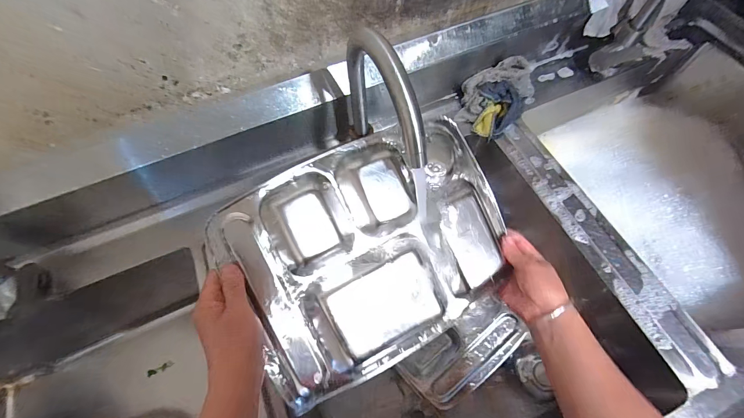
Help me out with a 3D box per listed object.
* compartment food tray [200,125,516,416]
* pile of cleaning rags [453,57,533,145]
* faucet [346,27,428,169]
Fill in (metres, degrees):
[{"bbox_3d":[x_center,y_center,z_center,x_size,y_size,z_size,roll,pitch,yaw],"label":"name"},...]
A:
[{"bbox_3d":[0.013,0.045,0.396,0.343,0.026,0.255,-29,92,-14],"label":"compartment food tray"},{"bbox_3d":[0.233,-0.219,0.621,0.122,0.071,0.145,28,68,14],"label":"pile of cleaning rags"},{"bbox_3d":[0.011,-0.114,0.387,0.023,0.191,0.185,-22,65,-9],"label":"faucet"}]

